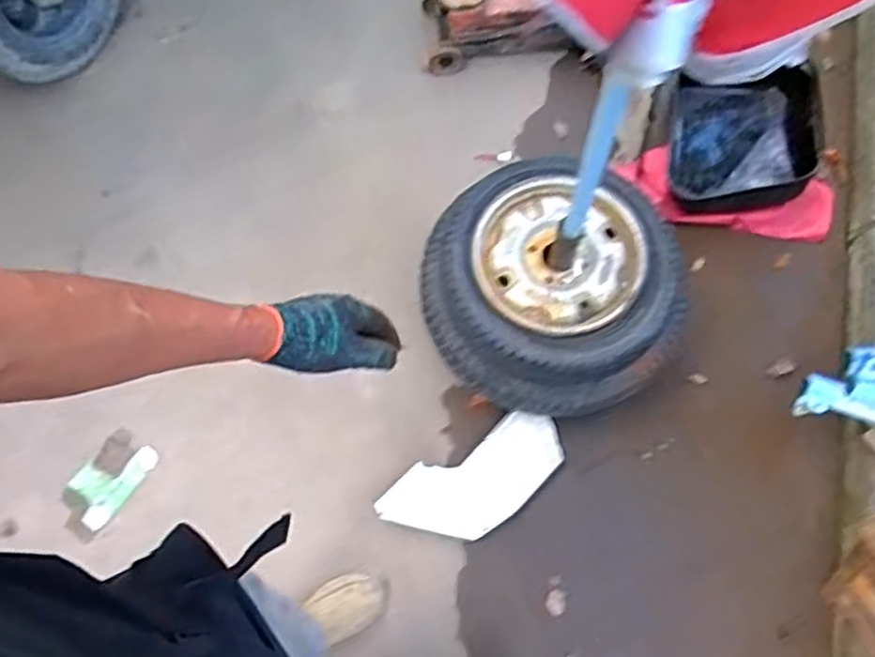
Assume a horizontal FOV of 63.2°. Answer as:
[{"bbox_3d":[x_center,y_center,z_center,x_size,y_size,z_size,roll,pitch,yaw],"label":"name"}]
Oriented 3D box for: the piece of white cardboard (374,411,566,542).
[{"bbox_3d":[0.085,0.334,1.521,0.402,0.014,0.183,-27,78,-8],"label":"piece of white cardboard"}]

